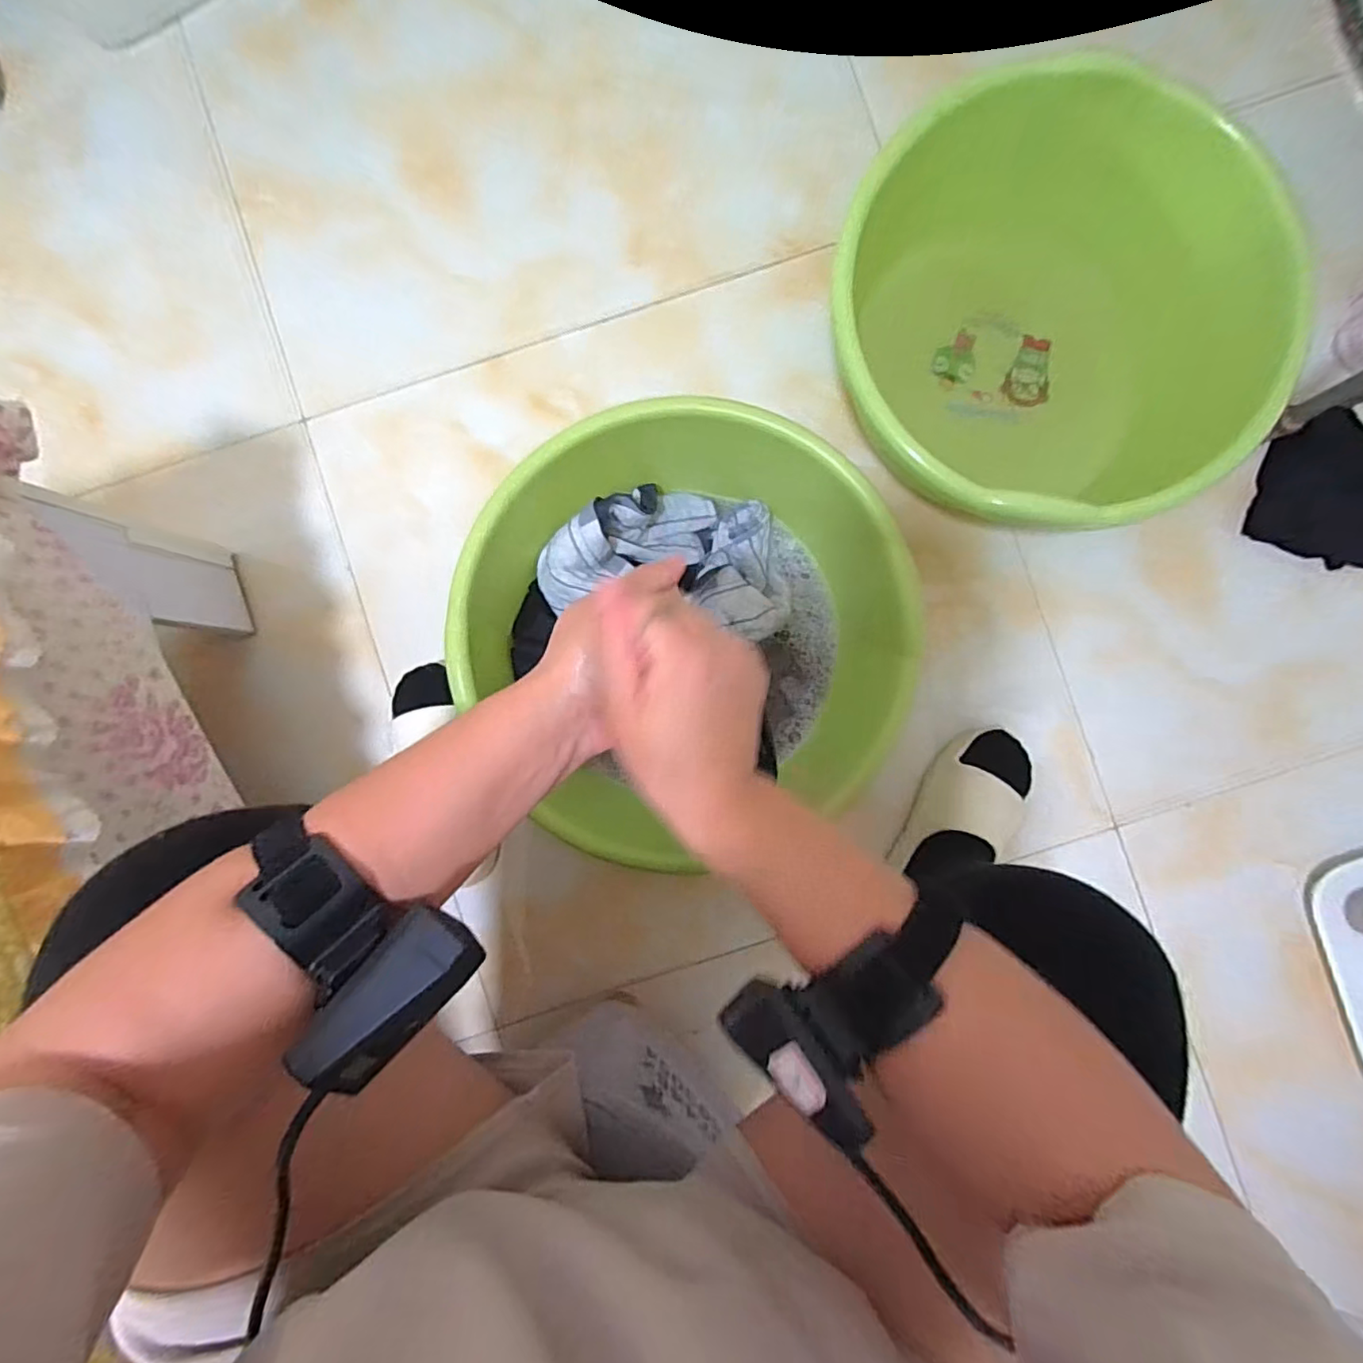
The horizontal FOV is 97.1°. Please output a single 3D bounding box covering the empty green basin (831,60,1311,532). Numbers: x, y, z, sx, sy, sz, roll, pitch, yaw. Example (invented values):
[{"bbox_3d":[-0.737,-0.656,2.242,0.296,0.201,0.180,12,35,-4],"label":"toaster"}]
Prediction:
[{"bbox_3d":[0.362,-0.359,0.633,0.431,0.198,0.369,22,89,1],"label":"empty green basin"}]

